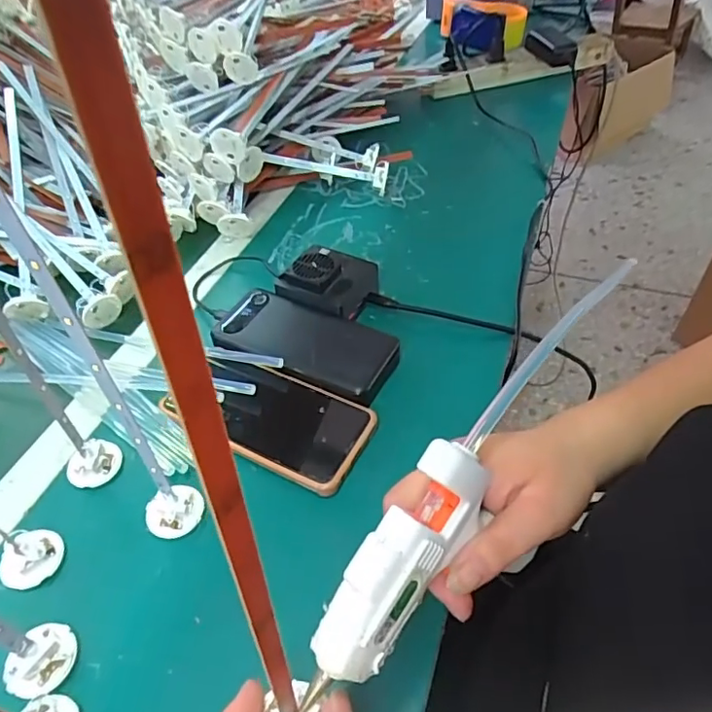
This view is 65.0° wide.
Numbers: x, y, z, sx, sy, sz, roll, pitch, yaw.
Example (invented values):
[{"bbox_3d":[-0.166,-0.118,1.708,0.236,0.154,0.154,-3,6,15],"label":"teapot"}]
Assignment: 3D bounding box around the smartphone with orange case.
[{"bbox_3d":[-0.069,0.046,0.440,0.159,0.018,0.078,20,50,17],"label":"smartphone with orange case"}]

